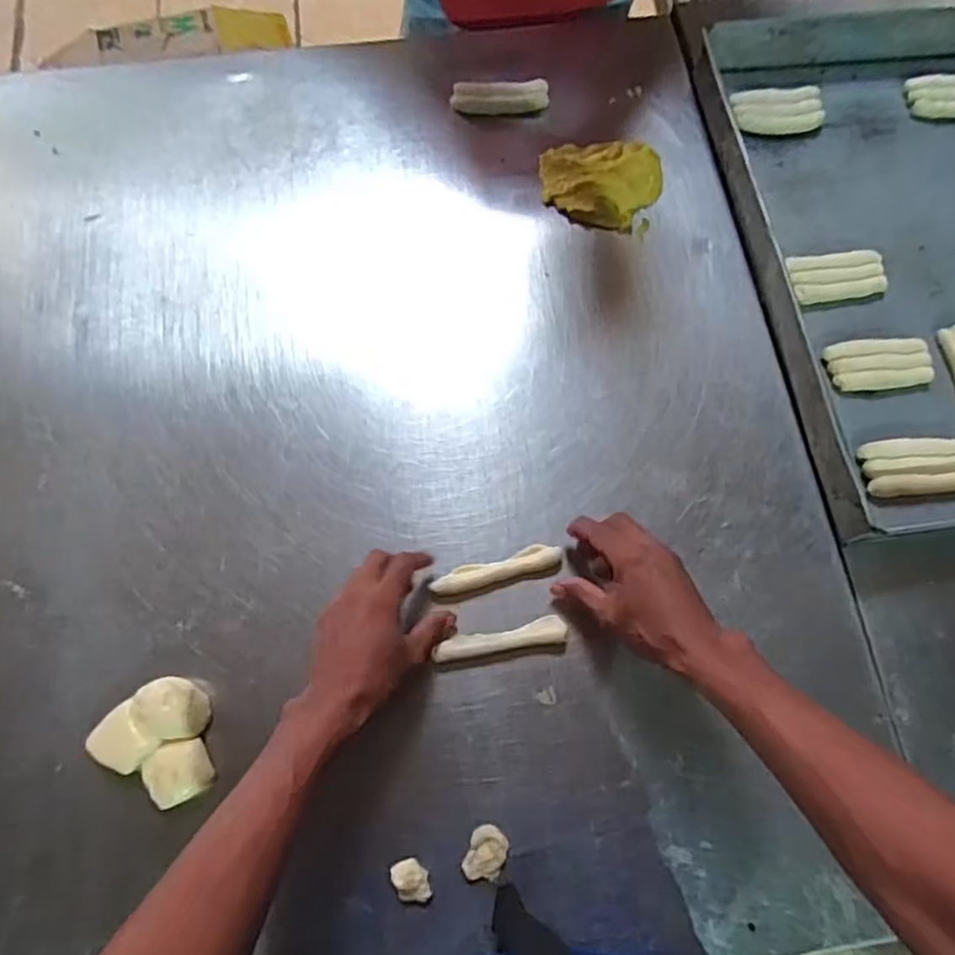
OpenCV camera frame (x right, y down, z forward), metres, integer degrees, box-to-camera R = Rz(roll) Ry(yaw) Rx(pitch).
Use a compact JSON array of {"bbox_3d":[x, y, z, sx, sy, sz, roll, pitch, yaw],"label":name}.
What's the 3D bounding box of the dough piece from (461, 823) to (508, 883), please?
[{"bbox_3d":[0.007,0.299,0.522,0.030,0.012,0.040,21,72,6],"label":"dough piece"}]

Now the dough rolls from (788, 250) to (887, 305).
[{"bbox_3d":[0.383,-0.215,0.701,0.102,0.012,0.054,-11,72,-4],"label":"dough rolls"}]

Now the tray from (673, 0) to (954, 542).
[{"bbox_3d":[0.496,-0.252,0.705,0.416,0.059,0.612,-7,73,-4],"label":"tray"}]

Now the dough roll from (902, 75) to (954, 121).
[{"bbox_3d":[0.577,-0.461,0.795,0.110,0.025,0.059,-11,72,-4],"label":"dough roll"}]

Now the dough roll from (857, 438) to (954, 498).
[{"bbox_3d":[0.417,-0.008,0.625,0.096,0.026,0.053,-3,71,-2],"label":"dough roll"}]

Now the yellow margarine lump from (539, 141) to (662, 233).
[{"bbox_3d":[0.132,-0.331,0.722,0.125,0.031,0.107,34,74,10],"label":"yellow margarine lump"}]

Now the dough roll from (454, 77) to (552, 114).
[{"bbox_3d":[0.027,-0.439,0.762,0.110,0.024,0.042,-1,71,-1],"label":"dough roll"}]

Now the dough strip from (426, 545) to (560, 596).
[{"bbox_3d":[0.017,0.084,0.596,0.119,0.013,0.025,-15,72,-5],"label":"dough strip"}]

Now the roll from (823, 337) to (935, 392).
[{"bbox_3d":[0.409,-0.117,0.667,0.103,0.014,0.058,-4,71,-2],"label":"roll"}]

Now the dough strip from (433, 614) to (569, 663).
[{"bbox_3d":[0.023,0.143,0.578,0.112,0.007,0.023,-11,72,-4],"label":"dough strip"}]

